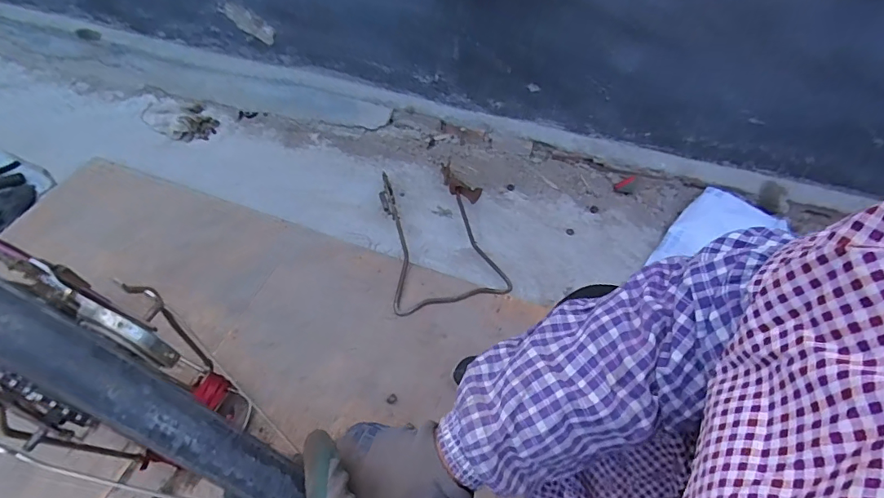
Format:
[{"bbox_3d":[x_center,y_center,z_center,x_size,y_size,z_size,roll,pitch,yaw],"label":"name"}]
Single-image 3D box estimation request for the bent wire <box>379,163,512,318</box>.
[{"bbox_3d":[-0.015,-0.050,1.092,0.261,0.067,0.396,-10,54,-9],"label":"bent wire"}]

